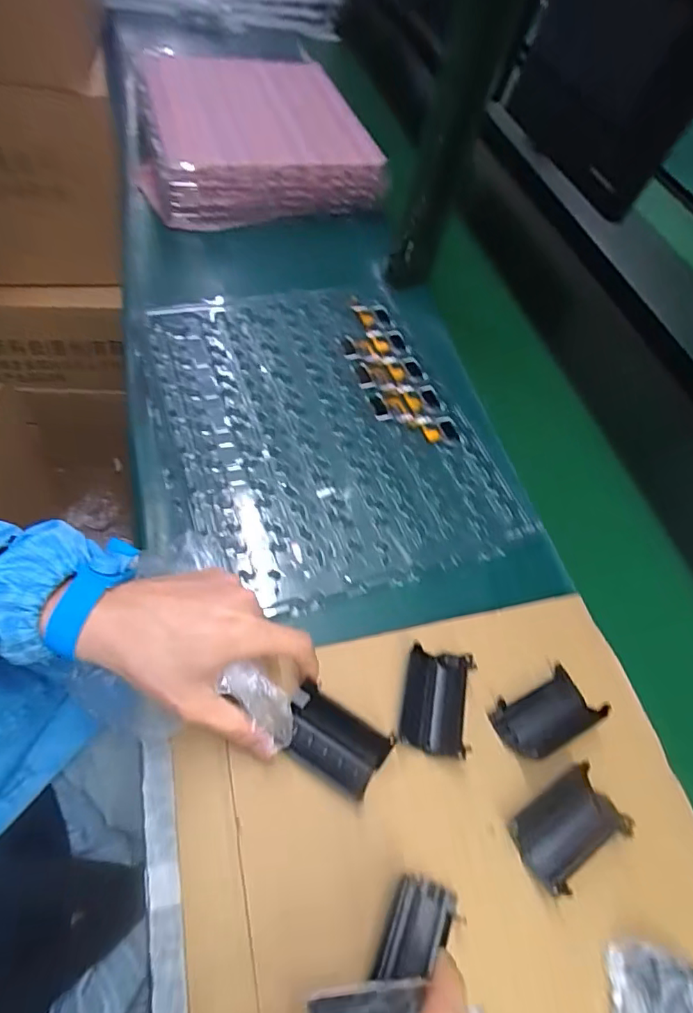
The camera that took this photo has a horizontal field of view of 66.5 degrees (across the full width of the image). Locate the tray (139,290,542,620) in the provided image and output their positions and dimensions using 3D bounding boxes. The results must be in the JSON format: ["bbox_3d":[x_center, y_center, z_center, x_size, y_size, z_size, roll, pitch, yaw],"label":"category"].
[{"bbox_3d":[-0.027,-0.090,0.514,0.292,0.019,0.362,-11,60,-19],"label":"tray"}]

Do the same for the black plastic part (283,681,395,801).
[{"bbox_3d":[-0.007,0.155,0.347,0.065,0.020,0.040,28,58,14],"label":"black plastic part"}]

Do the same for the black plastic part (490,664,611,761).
[{"bbox_3d":[0.142,0.146,0.373,0.071,0.021,0.043,-17,62,-22],"label":"black plastic part"}]

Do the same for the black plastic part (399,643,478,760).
[{"bbox_3d":[0.063,0.135,0.369,0.045,0.017,0.068,18,55,0],"label":"black plastic part"}]

